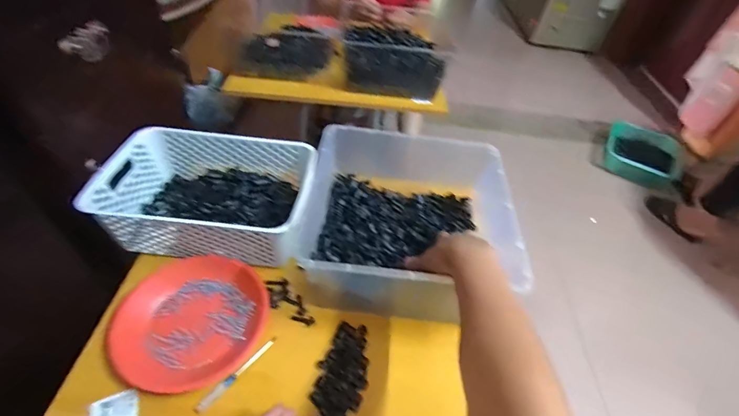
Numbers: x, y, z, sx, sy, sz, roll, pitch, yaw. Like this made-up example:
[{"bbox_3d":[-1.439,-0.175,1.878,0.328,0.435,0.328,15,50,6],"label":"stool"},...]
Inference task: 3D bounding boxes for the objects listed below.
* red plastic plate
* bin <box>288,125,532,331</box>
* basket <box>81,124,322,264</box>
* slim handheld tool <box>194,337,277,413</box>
[{"bbox_3d":[-0.246,0.153,0.510,0.191,0.030,0.181,4,46,-4],"label":"red plastic plate"},{"bbox_3d":[0.053,0.027,0.595,0.298,0.152,0.283,9,46,1],"label":"bin"},{"bbox_3d":[-0.258,-0.022,0.622,0.311,0.111,0.211,7,46,-1],"label":"basket"},{"bbox_3d":[-0.171,0.215,0.481,0.010,0.005,0.122,33,51,22],"label":"slim handheld tool"}]

